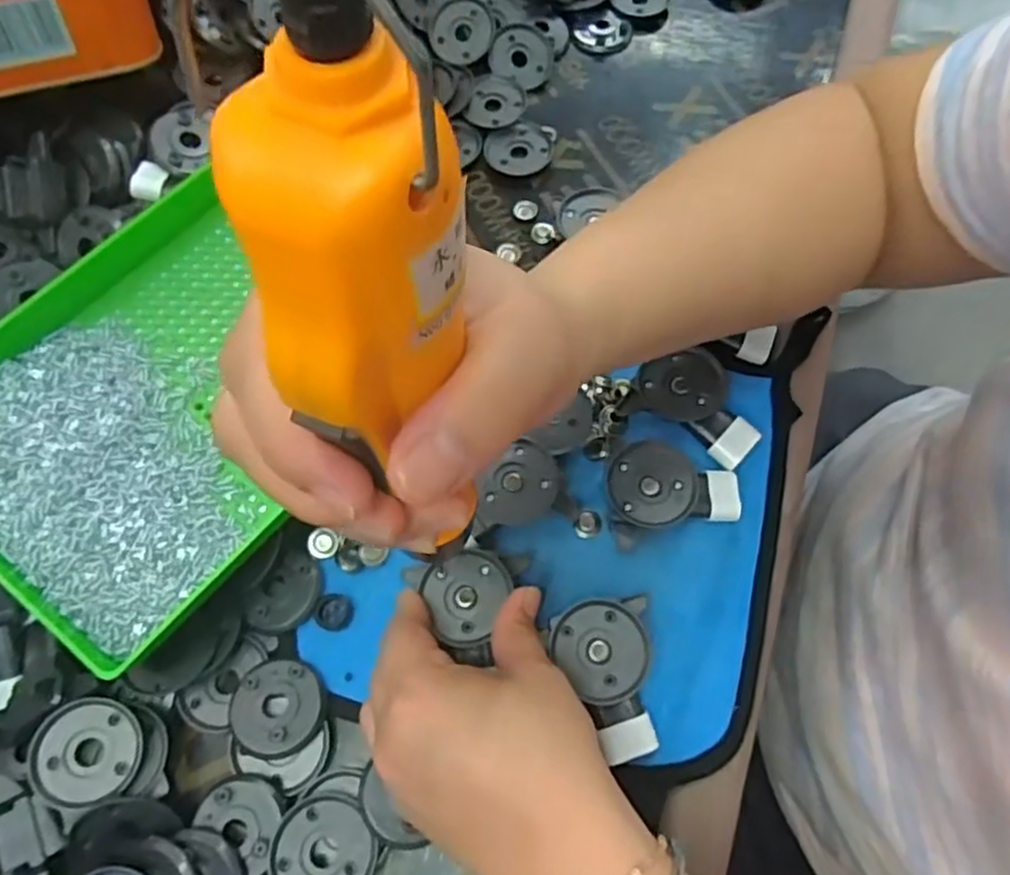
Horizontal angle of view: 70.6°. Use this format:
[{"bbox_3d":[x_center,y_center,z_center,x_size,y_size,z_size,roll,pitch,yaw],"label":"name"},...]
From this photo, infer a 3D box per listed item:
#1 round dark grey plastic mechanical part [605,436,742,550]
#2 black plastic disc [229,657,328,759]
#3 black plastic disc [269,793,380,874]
[{"bbox_3d":[0.079,0.031,0.340,0.064,0.025,0.050,6,67,3],"label":"round dark grey plastic mechanical part"},{"bbox_3d":[-0.100,0.120,0.317,0.041,0.009,0.040,0,67,0],"label":"black plastic disc"},{"bbox_3d":[-0.075,0.172,0.294,0.039,0.009,0.041,0,67,0],"label":"black plastic disc"}]

